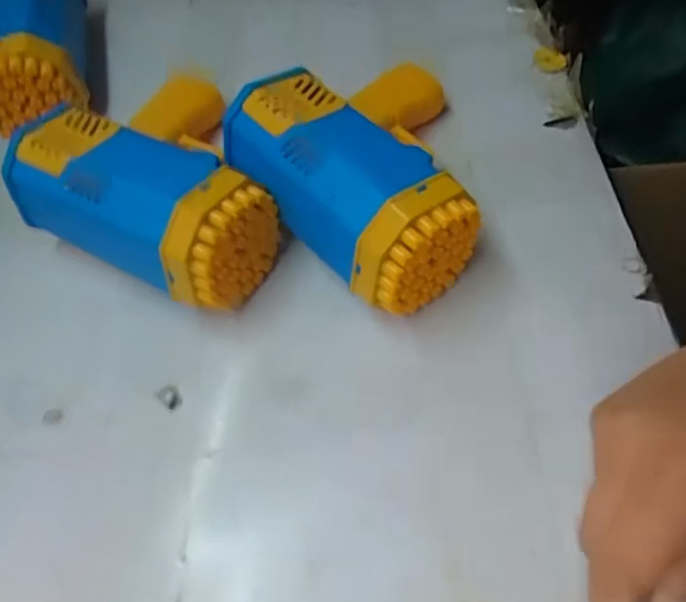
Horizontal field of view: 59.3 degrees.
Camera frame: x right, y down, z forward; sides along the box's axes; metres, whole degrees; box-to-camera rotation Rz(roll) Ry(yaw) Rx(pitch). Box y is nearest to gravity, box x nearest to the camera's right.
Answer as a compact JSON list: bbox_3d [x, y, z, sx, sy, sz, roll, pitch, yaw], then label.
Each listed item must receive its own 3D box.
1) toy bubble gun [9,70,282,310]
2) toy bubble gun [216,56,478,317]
[{"bbox_3d":[-0.101,-0.083,0.371,0.147,0.072,0.144,26,64,18],"label":"toy bubble gun"},{"bbox_3d":[0.032,-0.085,0.360,0.152,0.079,0.144,-36,63,-17],"label":"toy bubble gun"}]

